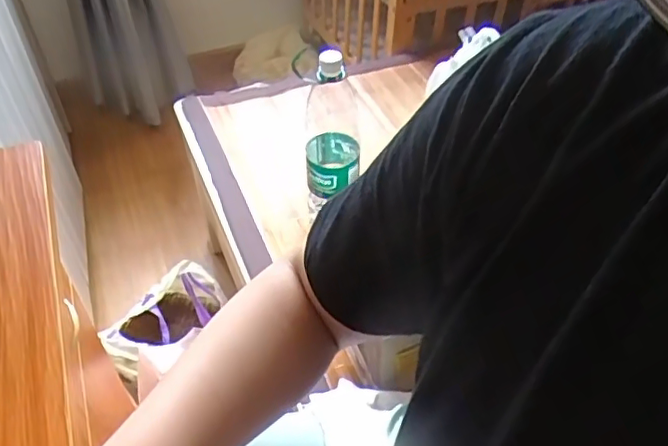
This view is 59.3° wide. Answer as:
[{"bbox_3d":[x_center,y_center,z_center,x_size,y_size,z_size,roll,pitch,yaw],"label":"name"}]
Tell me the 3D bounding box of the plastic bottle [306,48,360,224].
[{"bbox_3d":[0.000,-0.124,0.927,0.087,0.311,0.091,-2,44,-2],"label":"plastic bottle"}]

